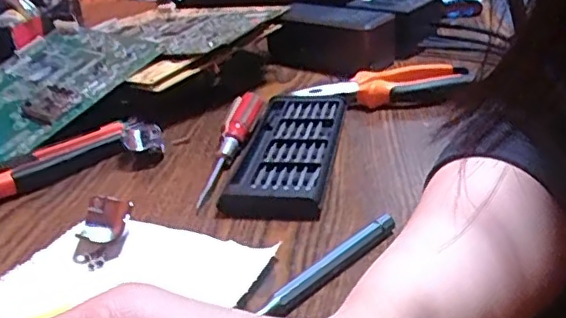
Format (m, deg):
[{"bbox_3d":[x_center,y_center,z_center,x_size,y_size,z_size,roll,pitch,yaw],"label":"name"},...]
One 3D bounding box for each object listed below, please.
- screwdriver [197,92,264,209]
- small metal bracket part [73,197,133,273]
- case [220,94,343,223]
[{"bbox_3d":[-0.040,-0.016,0.448,0.020,0.014,0.144,3,41,16],"label":"screwdriver"},{"bbox_3d":[-0.108,0.042,0.352,0.030,0.022,0.048,-6,28,1],"label":"small metal bracket part"},{"bbox_3d":[0.005,-0.010,0.432,0.065,0.020,0.156,1,28,13],"label":"case"}]

